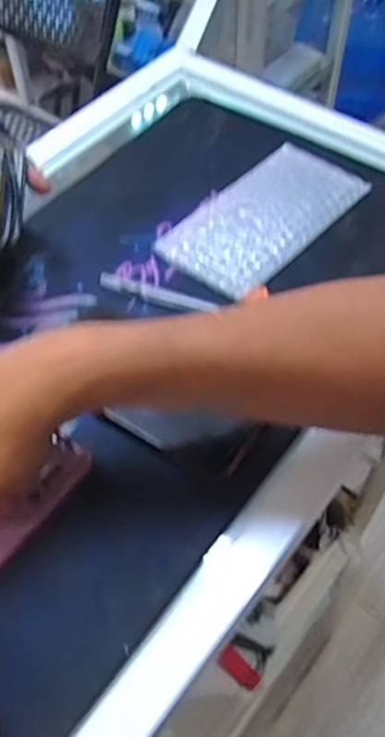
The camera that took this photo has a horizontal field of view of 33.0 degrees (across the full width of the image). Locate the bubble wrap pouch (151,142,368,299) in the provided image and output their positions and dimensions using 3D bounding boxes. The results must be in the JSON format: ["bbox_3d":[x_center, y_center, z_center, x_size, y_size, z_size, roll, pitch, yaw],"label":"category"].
[{"bbox_3d":[0.058,-0.128,0.533,0.169,0.012,0.093,-39,63,-23],"label":"bubble wrap pouch"}]

